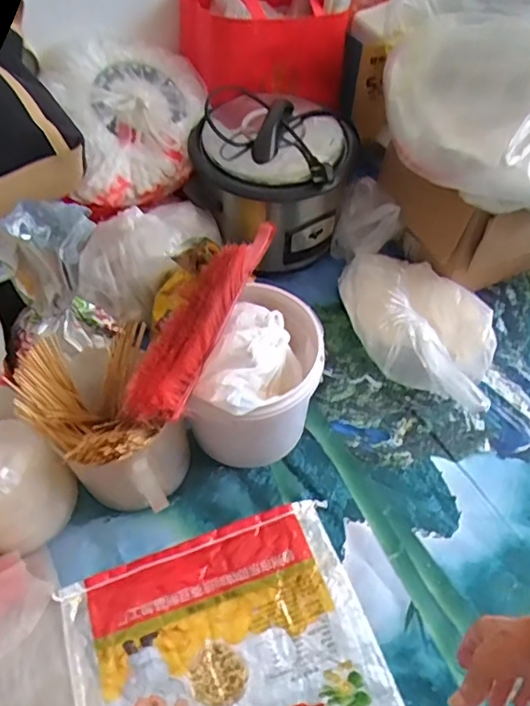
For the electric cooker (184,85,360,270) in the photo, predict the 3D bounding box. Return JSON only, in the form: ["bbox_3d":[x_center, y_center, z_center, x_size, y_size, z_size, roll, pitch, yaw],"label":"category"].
[{"bbox_3d":[0.012,-0.296,0.979,0.260,0.225,0.225,7,54,3],"label":"electric cooker"}]

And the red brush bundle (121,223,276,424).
[{"bbox_3d":[-0.068,-0.067,0.727,0.060,0.094,0.392,17,55,10],"label":"red brush bundle"}]

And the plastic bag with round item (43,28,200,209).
[{"bbox_3d":[-0.221,-0.390,0.939,0.244,0.134,0.260,-9,55,-8],"label":"plastic bag with round item"}]

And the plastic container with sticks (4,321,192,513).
[{"bbox_3d":[-0.200,0.089,0.742,0.193,0.197,0.181,2,53,-3],"label":"plastic container with sticks"}]

